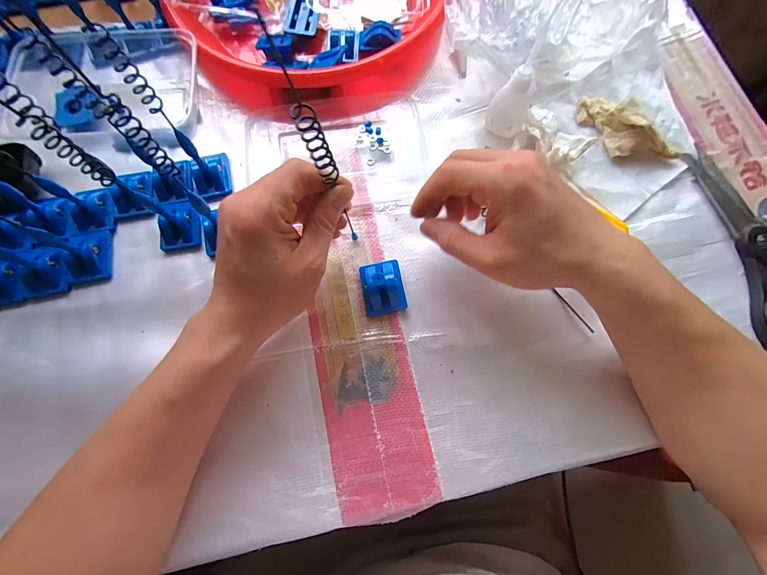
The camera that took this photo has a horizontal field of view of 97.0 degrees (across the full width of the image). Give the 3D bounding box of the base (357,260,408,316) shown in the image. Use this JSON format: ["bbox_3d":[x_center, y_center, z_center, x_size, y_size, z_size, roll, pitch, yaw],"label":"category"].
[{"bbox_3d":[-0.001,-0.001,0.283,0.034,0.016,0.045,-10,74,-3],"label":"base"}]

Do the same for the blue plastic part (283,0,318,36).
[{"bbox_3d":[-0.085,-0.283,0.352,0.033,0.007,0.042,6,82,-1],"label":"blue plastic part"}]

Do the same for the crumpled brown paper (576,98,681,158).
[{"bbox_3d":[0.222,-0.146,0.314,0.096,0.027,0.036,44,78,12],"label":"crumpled brown paper"}]

